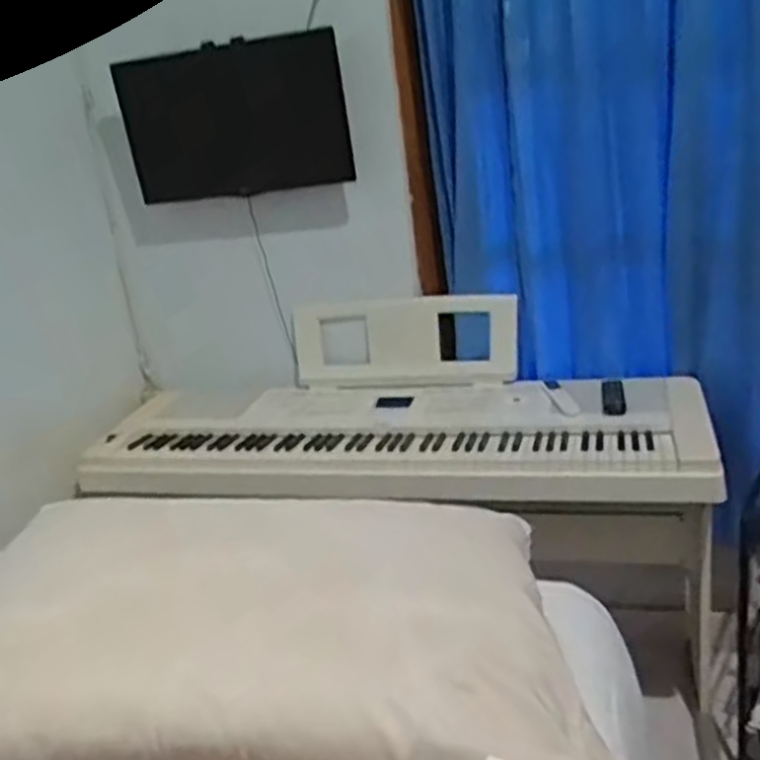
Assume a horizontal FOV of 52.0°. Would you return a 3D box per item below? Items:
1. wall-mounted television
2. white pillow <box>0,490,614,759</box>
[{"bbox_3d":[-0.329,-0.592,1.777,0.517,0.321,0.048,-2,16,12],"label":"wall-mounted television"},{"bbox_3d":[-0.116,0.209,0.743,0.558,0.134,0.353,-4,16,4],"label":"white pillow"}]

